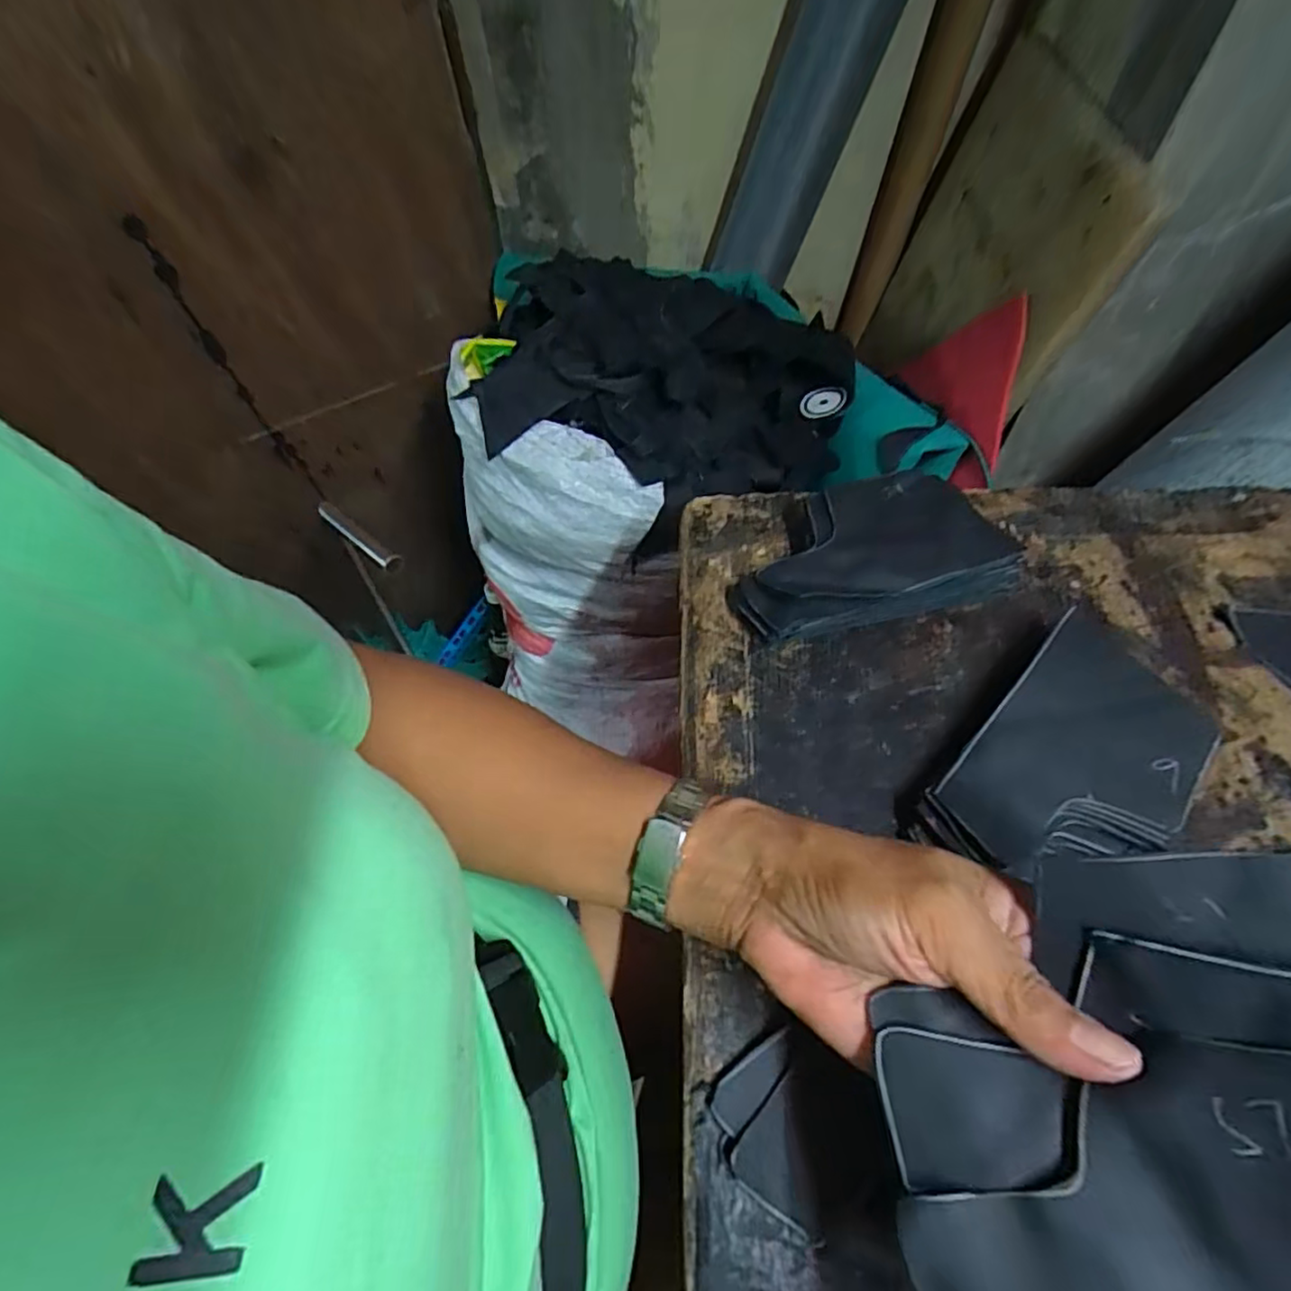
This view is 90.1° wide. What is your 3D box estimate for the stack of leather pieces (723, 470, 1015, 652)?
[{"bbox_3d":[0.118,-0.051,0.361,0.148,0.033,0.089,-15,58,-6],"label":"stack of leather pieces"}]

